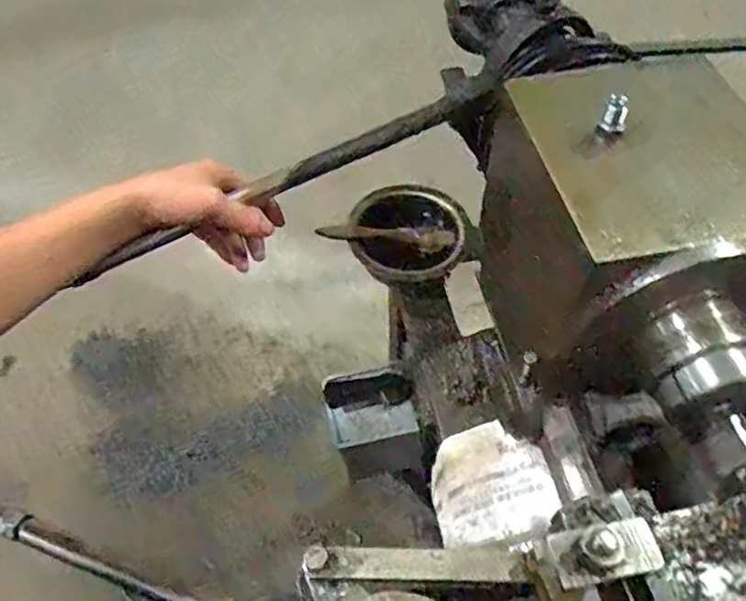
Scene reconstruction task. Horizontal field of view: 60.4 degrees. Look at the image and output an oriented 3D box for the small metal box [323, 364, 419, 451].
[{"bbox_3d":[-0.003,0.113,0.691,0.093,0.042,0.071,-14,56,-9],"label":"small metal box"}]

